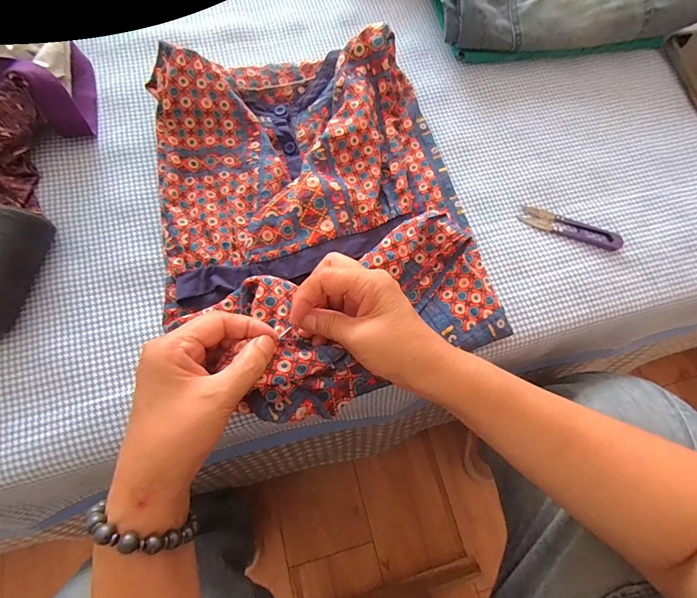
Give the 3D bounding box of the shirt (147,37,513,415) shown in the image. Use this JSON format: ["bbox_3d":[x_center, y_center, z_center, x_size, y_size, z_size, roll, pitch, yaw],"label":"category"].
[{"bbox_3d":[-0.028,-0.088,0.343,0.276,0.050,0.351,-12,72,-7],"label":"shirt"}]

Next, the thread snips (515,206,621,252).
[{"bbox_3d":[0.228,-0.074,0.386,0.099,0.011,0.023,21,72,4],"label":"thread snips"}]

